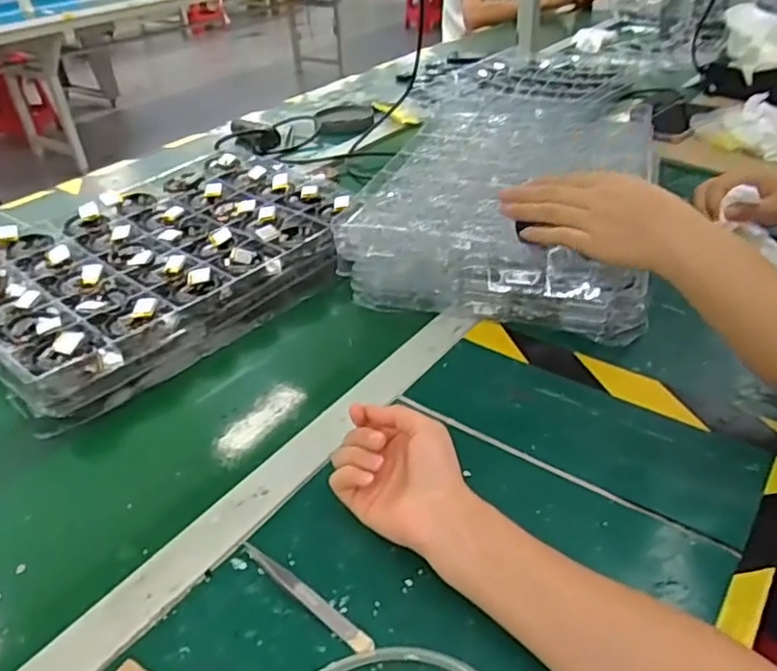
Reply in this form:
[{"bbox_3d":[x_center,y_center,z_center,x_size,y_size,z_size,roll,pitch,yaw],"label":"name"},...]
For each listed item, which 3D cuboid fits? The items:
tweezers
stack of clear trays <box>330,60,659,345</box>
[{"bbox_3d":[-0.054,0.166,0.399,0.111,0.008,0.011,24,45,33],"label":"tweezers"},{"bbox_3d":[0.160,-0.174,0.780,0.328,0.075,0.444,10,38,19],"label":"stack of clear trays"}]

